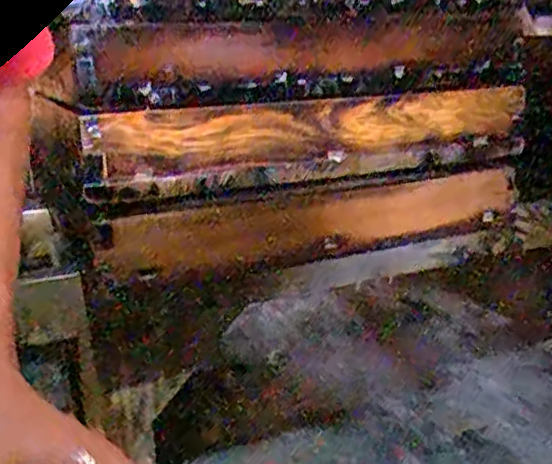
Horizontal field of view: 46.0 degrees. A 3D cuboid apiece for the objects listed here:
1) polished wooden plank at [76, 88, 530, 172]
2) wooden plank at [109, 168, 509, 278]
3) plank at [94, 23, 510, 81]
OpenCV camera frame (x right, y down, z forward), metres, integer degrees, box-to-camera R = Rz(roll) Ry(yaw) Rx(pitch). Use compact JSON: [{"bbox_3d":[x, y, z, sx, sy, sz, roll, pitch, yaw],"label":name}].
[{"bbox_3d":[0.052,-0.115,0.715,0.502,0.060,0.030,-7,19,-21],"label":"polished wooden plank"},{"bbox_3d":[0.066,-0.015,0.758,0.519,0.065,0.012,-8,19,-23],"label":"wooden plank"},{"bbox_3d":[0.043,-0.195,0.696,0.451,0.050,0.021,-6,19,-18],"label":"plank"}]

